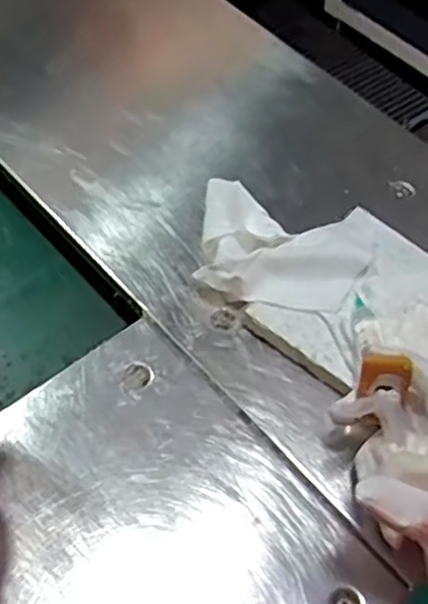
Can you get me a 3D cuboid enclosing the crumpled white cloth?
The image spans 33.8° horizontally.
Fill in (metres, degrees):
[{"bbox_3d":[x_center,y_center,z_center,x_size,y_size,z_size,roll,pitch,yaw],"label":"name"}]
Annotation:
[{"bbox_3d":[0.043,-0.039,0.505,0.127,0.037,0.104,22,56,11],"label":"crumpled white cloth"}]

